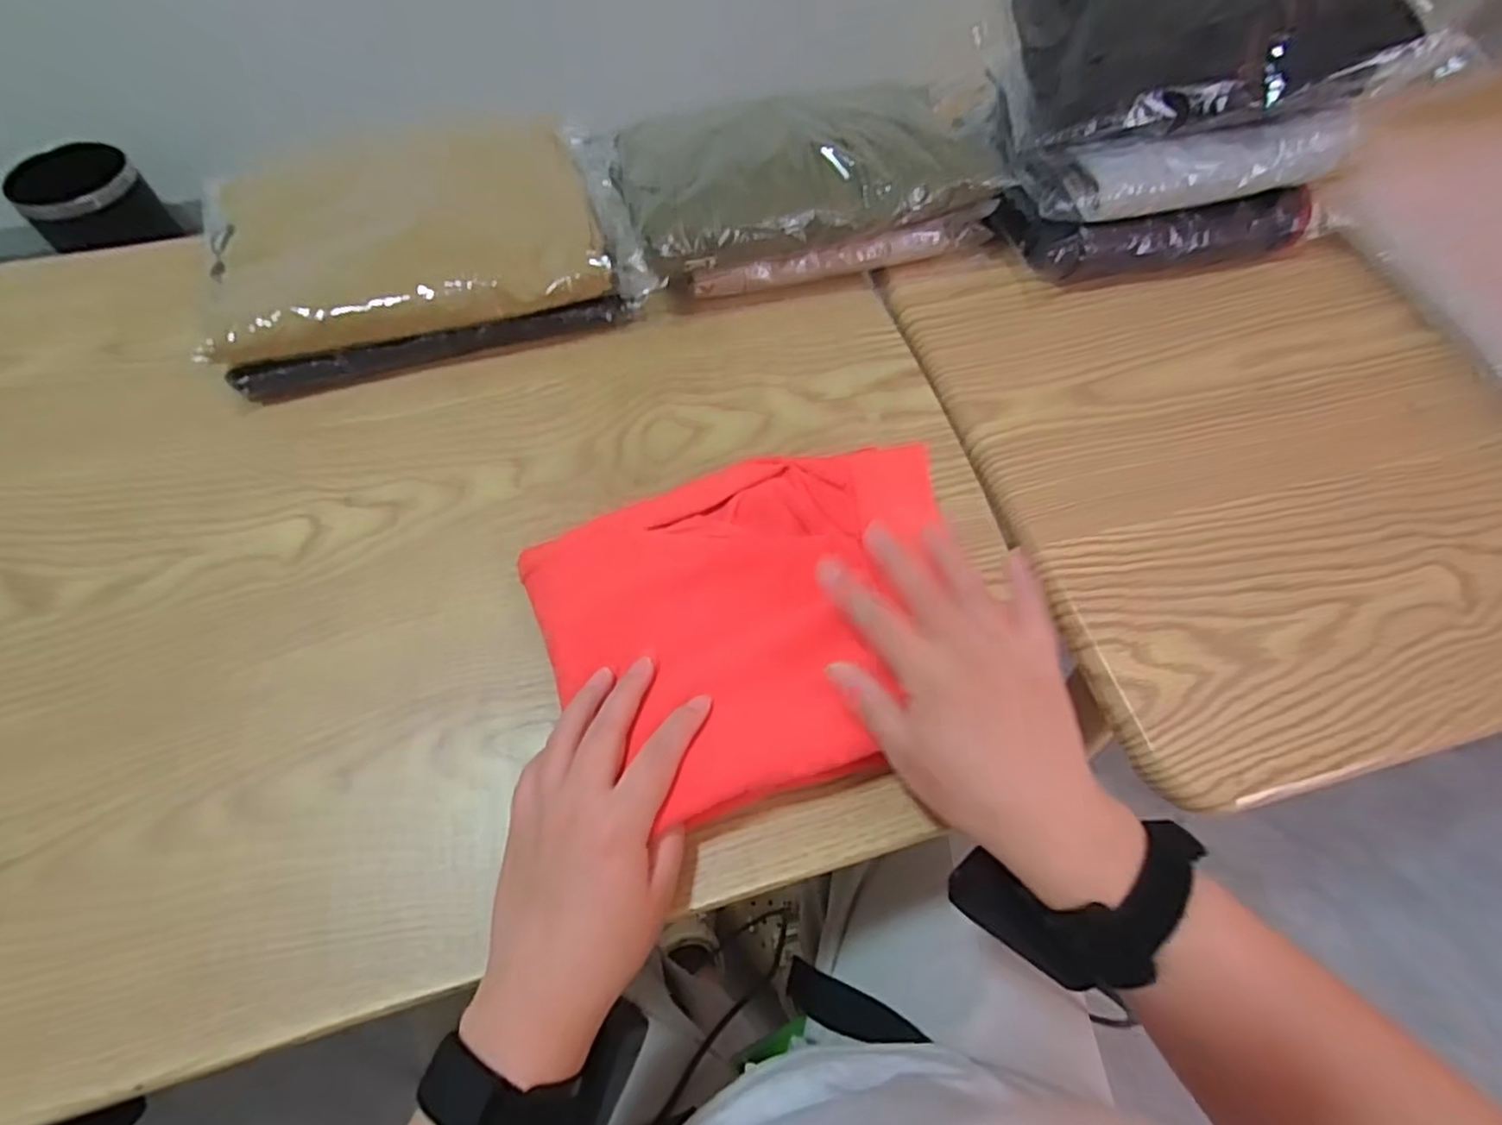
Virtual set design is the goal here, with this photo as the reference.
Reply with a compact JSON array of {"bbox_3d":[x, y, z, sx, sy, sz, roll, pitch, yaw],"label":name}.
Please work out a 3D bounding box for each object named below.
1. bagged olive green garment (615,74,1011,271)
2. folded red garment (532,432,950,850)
[{"bbox_3d":[0.044,-0.309,0.521,0.286,0.040,0.160,-13,62,-8],"label":"bagged olive green garment"},{"bbox_3d":[0.006,0.027,0.359,0.222,0.037,0.171,-16,62,-9],"label":"folded red garment"}]

